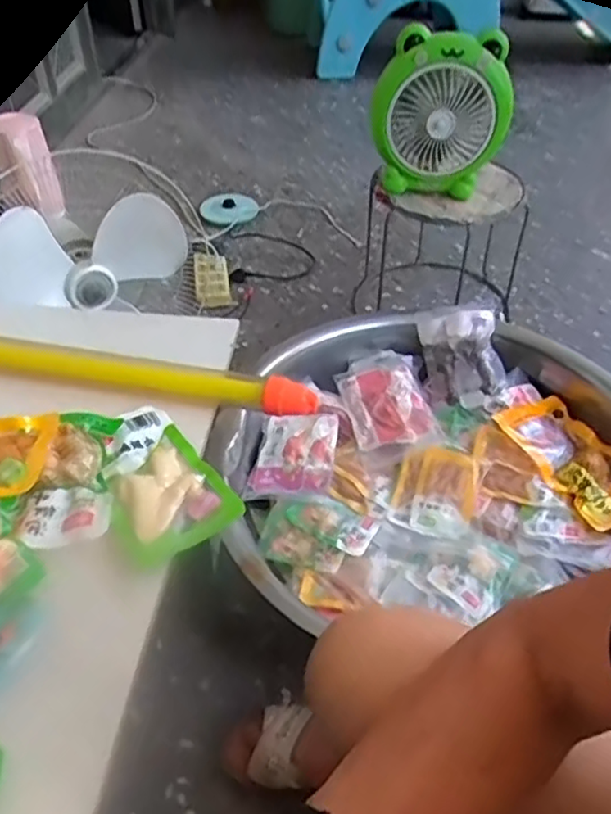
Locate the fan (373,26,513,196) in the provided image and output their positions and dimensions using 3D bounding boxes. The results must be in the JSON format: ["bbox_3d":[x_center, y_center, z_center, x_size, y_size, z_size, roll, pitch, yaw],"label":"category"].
[{"bbox_3d":[0.242,-0.515,1.136,0.233,0.253,0.094,6,44,5],"label":"fan"}]

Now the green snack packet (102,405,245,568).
[{"bbox_3d":[-0.110,0.050,0.469,0.078,0.012,0.135,-24,49,-24],"label":"green snack packet"}]

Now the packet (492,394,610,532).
[{"bbox_3d":[0.399,0.065,0.958,0.131,0.042,0.237,-22,48,-22],"label":"packet"}]

